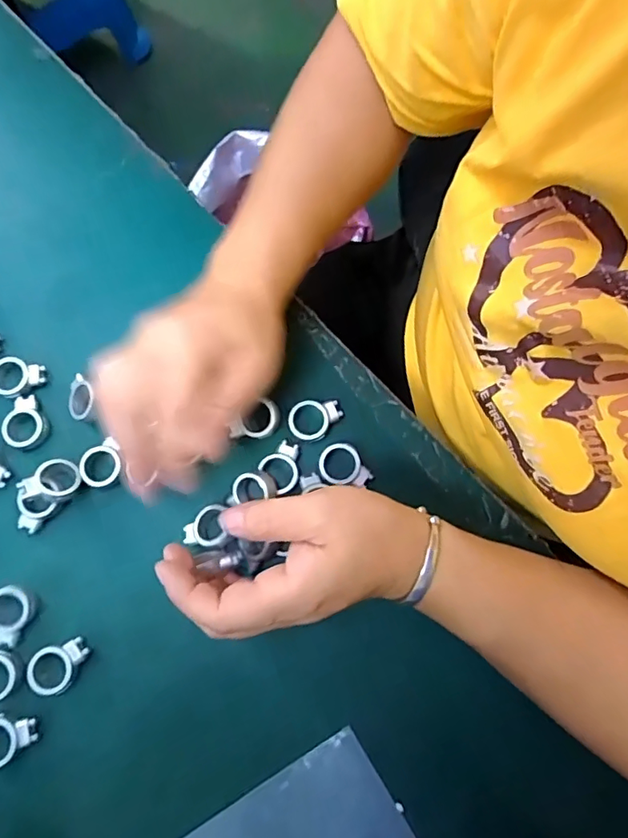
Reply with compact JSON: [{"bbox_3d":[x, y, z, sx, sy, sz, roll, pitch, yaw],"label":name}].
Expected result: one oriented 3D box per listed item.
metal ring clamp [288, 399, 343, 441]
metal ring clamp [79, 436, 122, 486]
[{"bbox_3d":[0.001,0.000,0.329,0.035,0.010,0.026,-18,77,-4],"label":"metal ring clamp"},{"bbox_3d":[-0.135,0.029,0.323,0.026,0.006,0.026,0,77,0],"label":"metal ring clamp"}]

